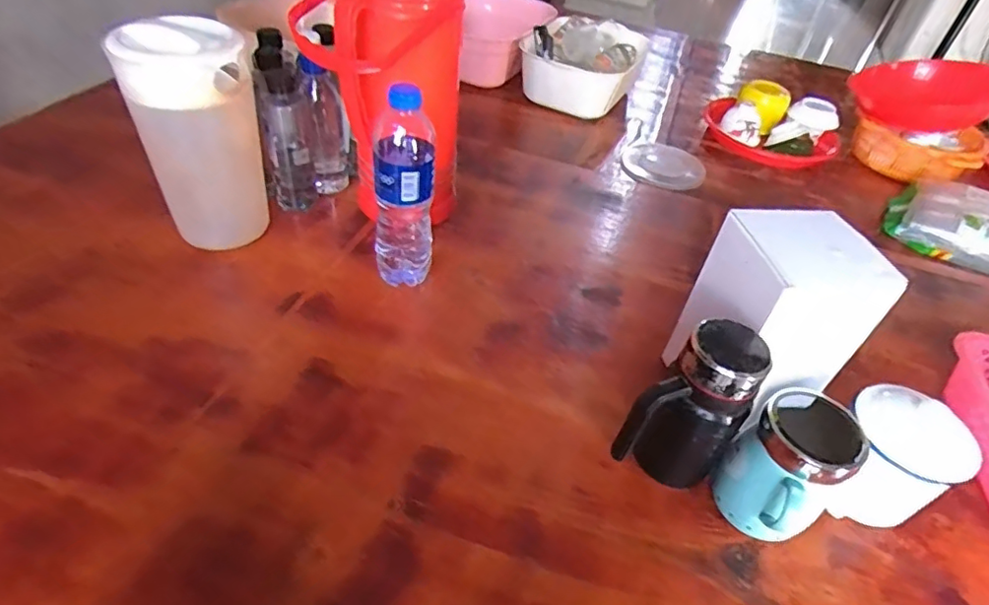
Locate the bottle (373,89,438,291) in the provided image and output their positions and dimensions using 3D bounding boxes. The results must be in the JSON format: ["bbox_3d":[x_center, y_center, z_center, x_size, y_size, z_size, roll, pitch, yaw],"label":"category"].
[{"bbox_3d":[-0.099,-0.115,0.628,0.066,0.232,0.055,0,42,-8],"label":"bottle"}]

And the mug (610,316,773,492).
[{"bbox_3d":[0.165,0.100,0.483,0.105,0.159,0.071,-27,52,-32],"label":"mug"}]

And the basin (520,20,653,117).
[{"bbox_3d":[0.188,-0.497,1.180,0.233,0.135,0.233,18,45,10],"label":"basin"}]

